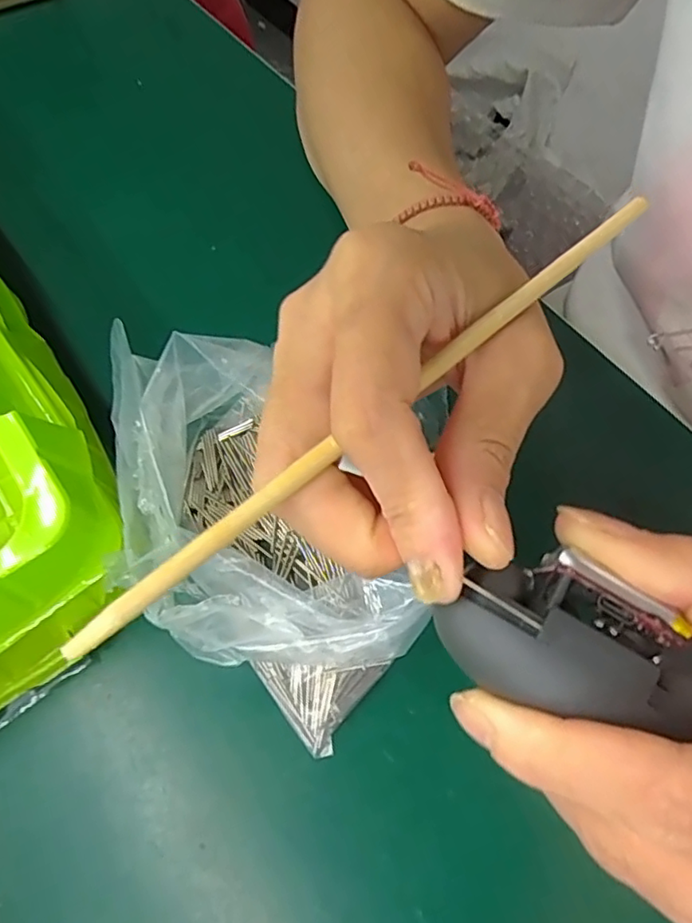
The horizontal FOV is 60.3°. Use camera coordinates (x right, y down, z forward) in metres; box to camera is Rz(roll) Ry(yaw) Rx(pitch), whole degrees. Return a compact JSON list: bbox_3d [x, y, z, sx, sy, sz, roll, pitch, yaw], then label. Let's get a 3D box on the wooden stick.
[{"bbox_3d":[0.017,-0.020,0.143,0.186,0.004,0.006,-39,71,-20],"label":"wooden stick"}]

